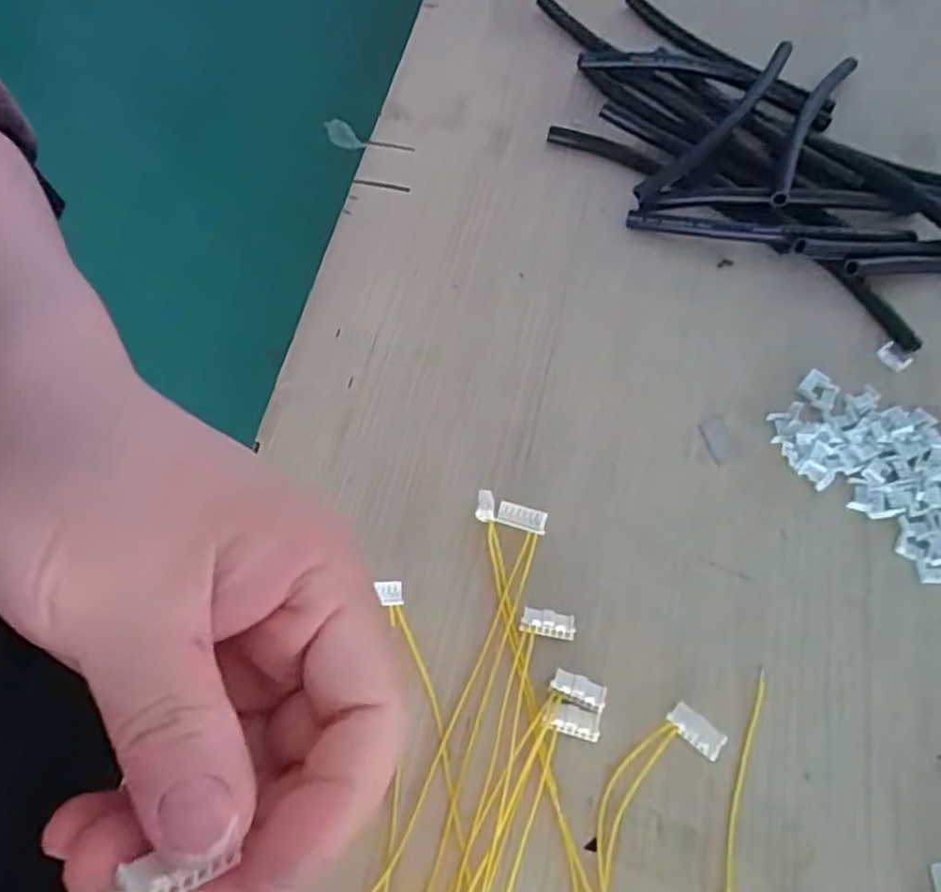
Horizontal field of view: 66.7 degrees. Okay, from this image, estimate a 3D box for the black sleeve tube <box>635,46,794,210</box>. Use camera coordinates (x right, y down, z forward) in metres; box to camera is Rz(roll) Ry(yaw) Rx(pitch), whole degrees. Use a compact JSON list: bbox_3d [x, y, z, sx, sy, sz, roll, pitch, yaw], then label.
[{"bbox_3d":[0.131,-0.169,0.365,0.015,0.010,0.138,39,69,17],"label":"black sleeve tube"}]

